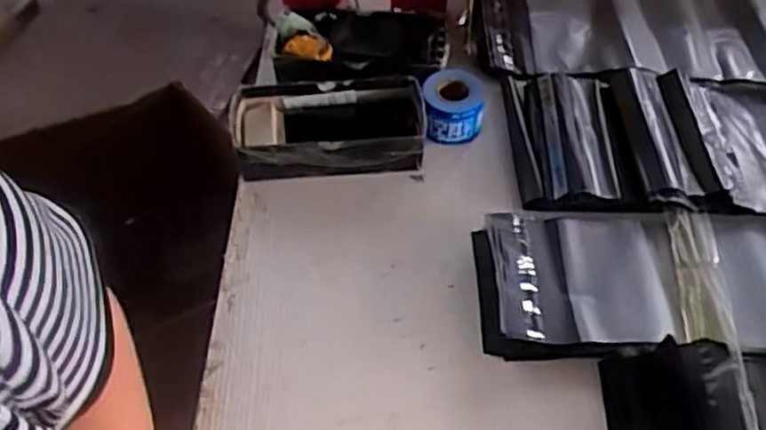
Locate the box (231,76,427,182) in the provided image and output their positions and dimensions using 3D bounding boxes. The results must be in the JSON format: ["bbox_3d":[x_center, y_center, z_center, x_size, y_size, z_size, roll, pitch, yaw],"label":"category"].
[{"bbox_3d":[-0.064,-0.102,0.850,0.226,0.063,0.112,-2,51,-2],"label":"box"}]

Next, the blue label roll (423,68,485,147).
[{"bbox_3d":[0.087,-0.132,0.877,0.072,0.064,0.082,1,51,0],"label":"blue label roll"}]

